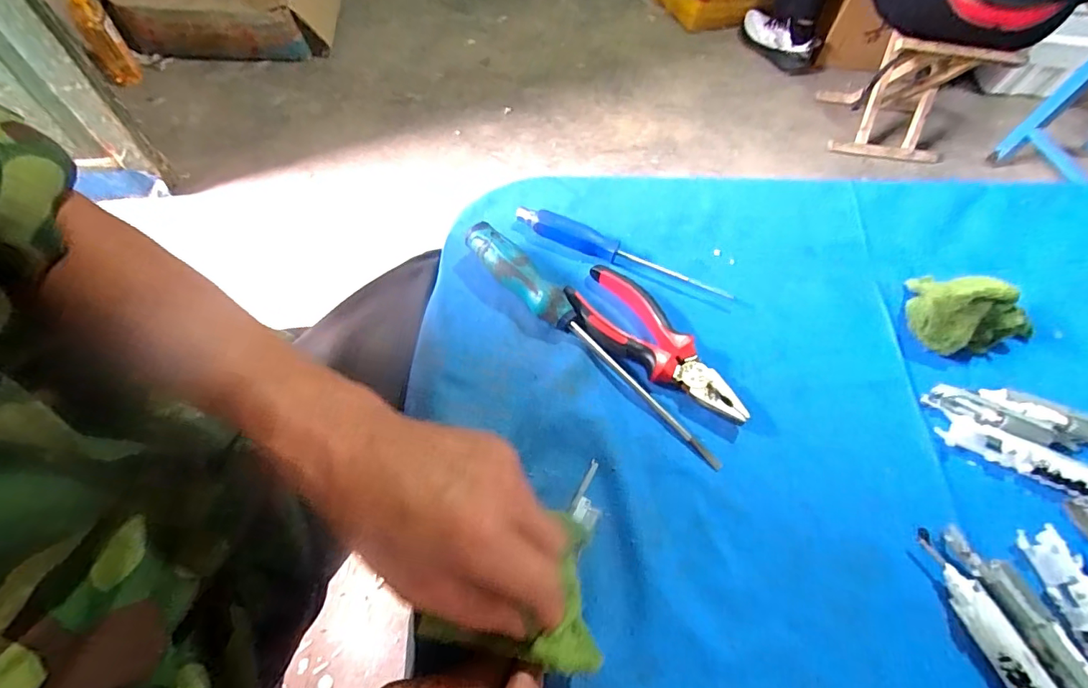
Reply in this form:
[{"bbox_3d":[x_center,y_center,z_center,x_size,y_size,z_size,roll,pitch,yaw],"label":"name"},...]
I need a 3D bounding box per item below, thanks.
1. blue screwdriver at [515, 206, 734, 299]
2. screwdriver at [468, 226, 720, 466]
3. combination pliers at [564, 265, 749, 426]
[{"bbox_3d":[0.064,-0.078,0.420,0.188,0.016,0.019,23,62,9],"label":"blue screwdriver"},{"bbox_3d":[0.033,-0.007,0.368,0.246,0.032,0.024,40,66,17],"label":"screwdriver"},{"bbox_3d":[0.087,-0.002,0.377,0.153,0.020,0.059,36,64,15],"label":"combination pliers"}]

